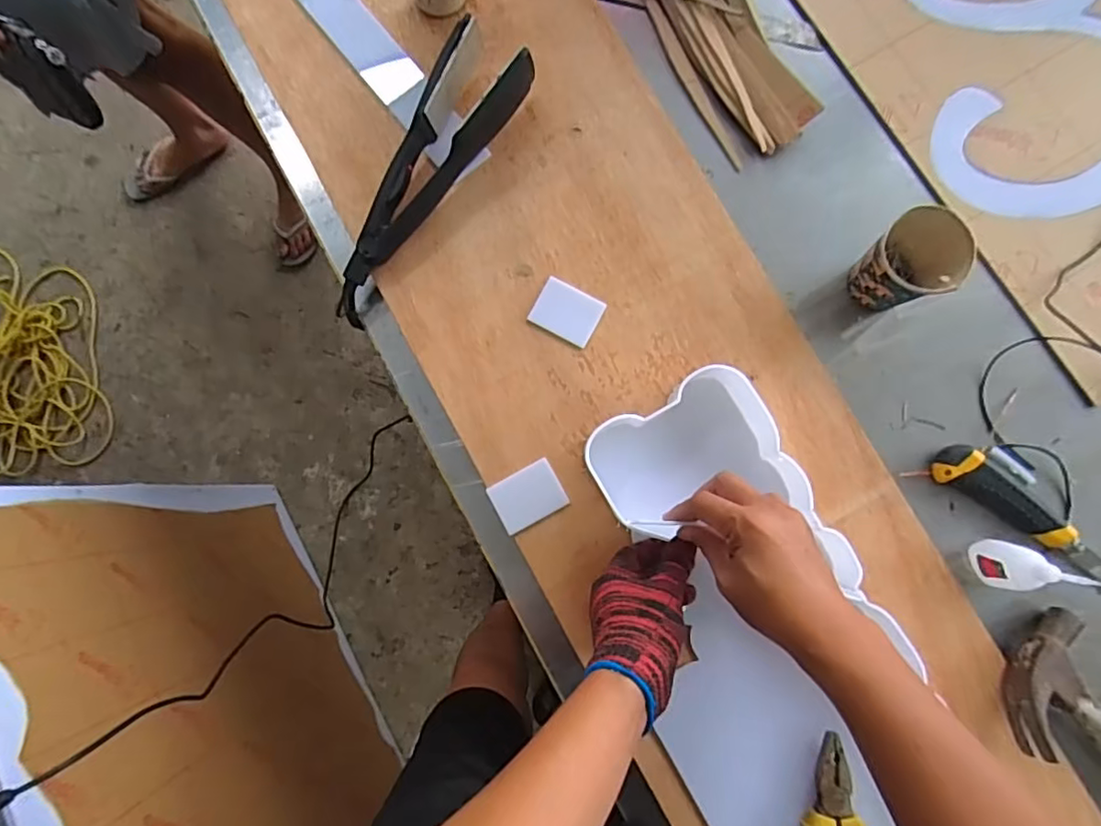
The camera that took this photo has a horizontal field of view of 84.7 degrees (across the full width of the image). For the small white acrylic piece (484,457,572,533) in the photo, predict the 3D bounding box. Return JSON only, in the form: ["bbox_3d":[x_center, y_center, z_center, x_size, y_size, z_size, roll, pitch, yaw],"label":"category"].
[{"bbox_3d":[-0.021,0.078,0.569,0.064,0.004,0.049,-29,85,-2],"label":"small white acrylic piece"}]

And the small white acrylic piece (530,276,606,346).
[{"bbox_3d":[0.016,-0.099,0.590,0.064,0.006,0.050,28,85,3],"label":"small white acrylic piece"}]

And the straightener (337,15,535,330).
[{"bbox_3d":[-0.132,-0.229,0.577,0.076,0.058,0.296,36,86,4],"label":"straightener"}]

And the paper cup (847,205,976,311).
[{"bbox_3d":[0.328,-0.138,0.550,0.084,0.084,0.068,-44,85,-4],"label":"paper cup"}]

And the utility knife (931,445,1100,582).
[{"bbox_3d":[0.445,0.092,0.562,0.185,0.023,0.041,34,85,4],"label":"utility knife"}]

